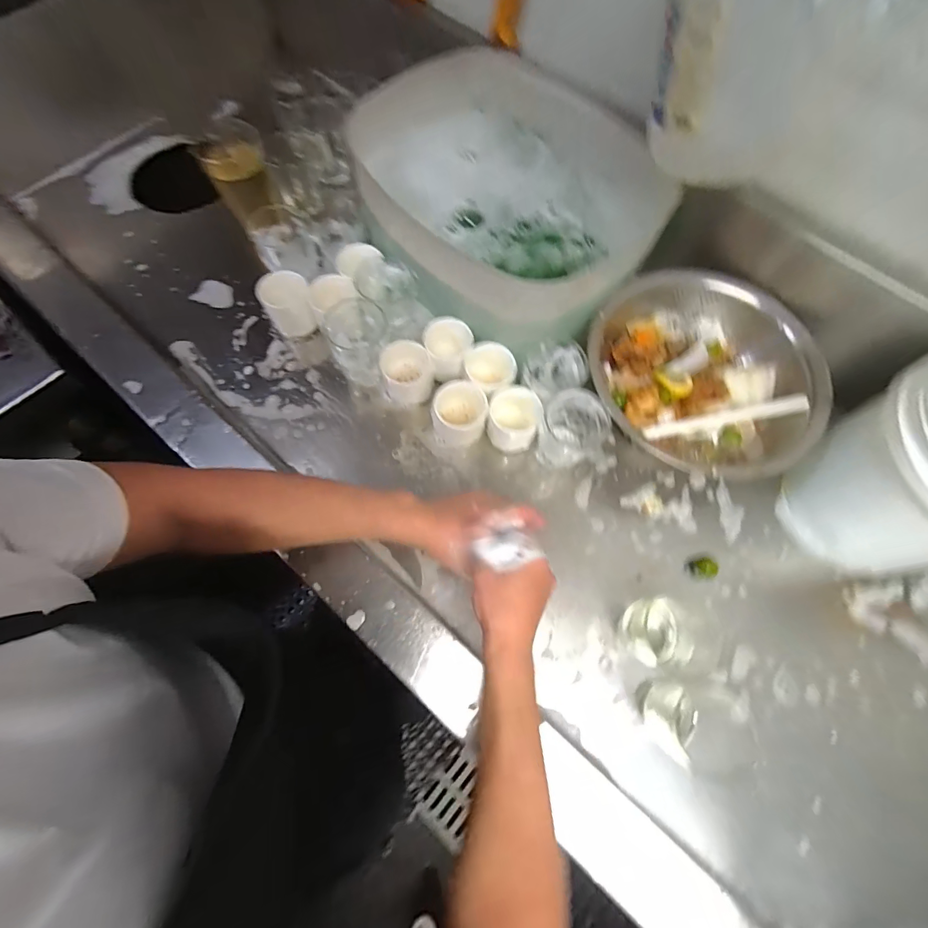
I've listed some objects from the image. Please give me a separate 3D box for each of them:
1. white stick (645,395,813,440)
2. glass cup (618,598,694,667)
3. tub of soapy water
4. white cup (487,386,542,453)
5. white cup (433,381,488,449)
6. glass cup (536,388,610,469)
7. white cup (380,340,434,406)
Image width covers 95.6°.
[{"bbox_3d":[0.326,-0.058,0.528,0.196,0.007,0.021,-11,91,4],"label":"white stick"},{"bbox_3d":[0.213,0.191,0.482,0.074,0.051,0.067,2,71,-1],"label":"glass cup"},{"bbox_3d":[0.049,-0.345,0.563,0.342,0.171,0.372,0,71,-1],"label":"tub of soapy water"},{"bbox_3d":[0.065,-0.059,0.555,0.065,0.057,0.066,0,71,-1],"label":"white cup"},{"bbox_3d":[-0.006,-0.064,0.555,0.068,0.071,0.064,0,71,-1],"label":"white cup"},{"bbox_3d":[0.133,-0.039,0.538,0.082,0.099,0.071,-38,76,-13],"label":"glass cup"},{"bbox_3d":[-0.077,-0.123,0.575,0.069,0.064,0.065,-13,71,-6],"label":"white cup"}]

